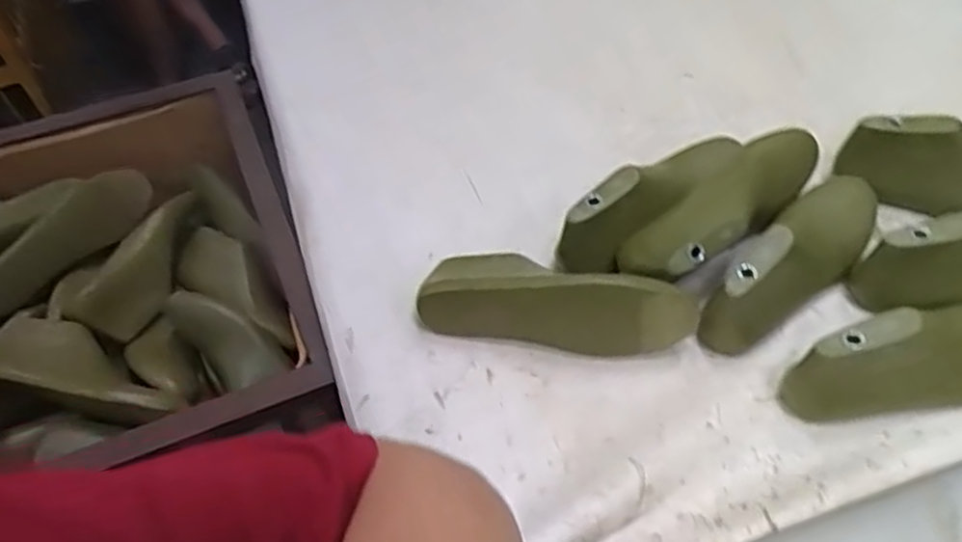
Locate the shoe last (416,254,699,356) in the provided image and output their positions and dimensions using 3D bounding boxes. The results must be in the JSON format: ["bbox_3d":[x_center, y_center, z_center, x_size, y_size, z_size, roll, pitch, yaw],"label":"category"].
[{"bbox_3d":[0.069,0.021,0.654,0.246,0.076,0.084,4,52,8],"label":"shoe last"}]

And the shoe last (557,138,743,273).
[{"bbox_3d":[0.170,-0.078,0.712,0.244,0.074,0.062,-40,59,-23],"label":"shoe last"}]

